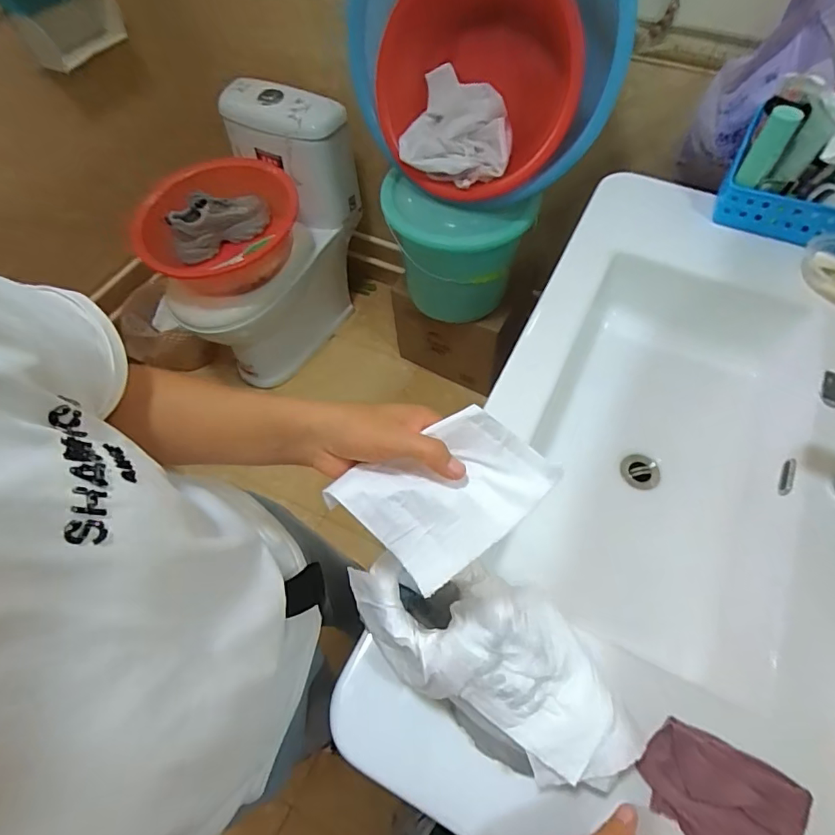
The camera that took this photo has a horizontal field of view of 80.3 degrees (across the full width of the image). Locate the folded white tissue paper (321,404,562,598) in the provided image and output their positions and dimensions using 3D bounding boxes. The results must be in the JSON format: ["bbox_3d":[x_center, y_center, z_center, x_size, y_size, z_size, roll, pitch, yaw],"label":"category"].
[{"bbox_3d":[0.021,0.050,0.349,0.129,0.014,0.099,-38,85,-4],"label":"folded white tissue paper"}]

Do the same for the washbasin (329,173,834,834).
[{"bbox_3d":[0.348,0.110,0.764,0.507,0.339,0.977,24,63,15],"label":"washbasin"}]

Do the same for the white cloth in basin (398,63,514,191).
[{"bbox_3d":[0.091,-0.605,1.051,0.234,0.194,0.045,29,23,9],"label":"white cloth in basin"}]

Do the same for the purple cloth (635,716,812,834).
[{"bbox_3d":[0.263,0.356,0.436,0.129,0.018,0.130,28,64,17],"label":"purple cloth"}]

